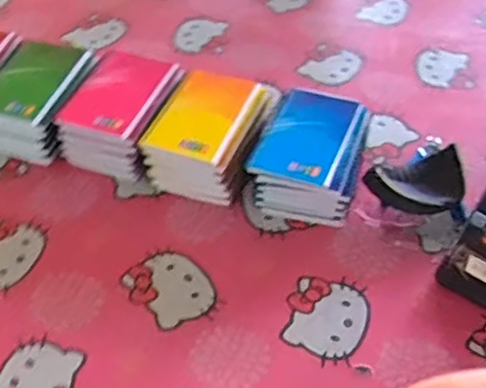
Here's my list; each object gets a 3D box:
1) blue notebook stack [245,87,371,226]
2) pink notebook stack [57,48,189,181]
[{"bbox_3d":[0.071,-0.042,0.703,0.105,0.065,0.133,15,50,12],"label":"blue notebook stack"},{"bbox_3d":[-0.134,-0.092,0.750,0.101,0.062,0.137,15,50,12],"label":"pink notebook stack"}]

